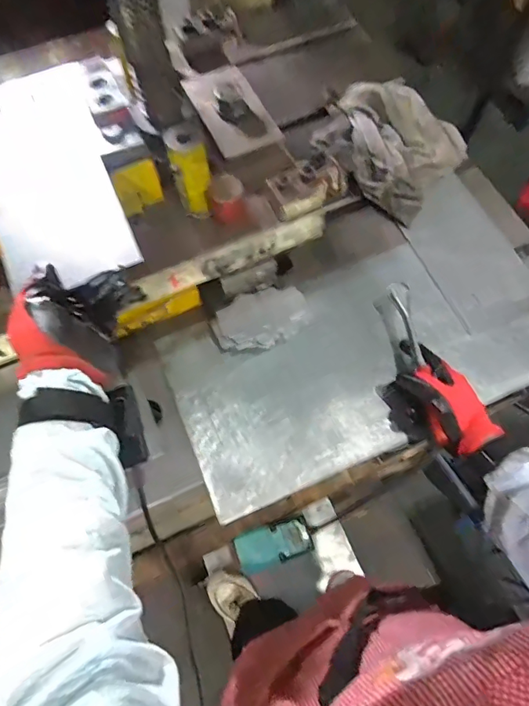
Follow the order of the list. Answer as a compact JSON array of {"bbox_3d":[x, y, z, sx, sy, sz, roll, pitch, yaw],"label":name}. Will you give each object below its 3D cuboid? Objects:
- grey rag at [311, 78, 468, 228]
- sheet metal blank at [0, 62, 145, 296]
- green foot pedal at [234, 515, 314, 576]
[{"bbox_3d":[0.182,-0.332,0.716,0.228,0.070,0.183,37,72,17],"label":"grey rag"},{"bbox_3d":[-0.234,-0.194,0.481,0.135,0.008,0.298,-19,68,-9],"label":"sheet metal blank"},{"bbox_3d":[0.033,0.503,1.210,0.220,0.061,0.101,-7,63,-30],"label":"green foot pedal"}]

